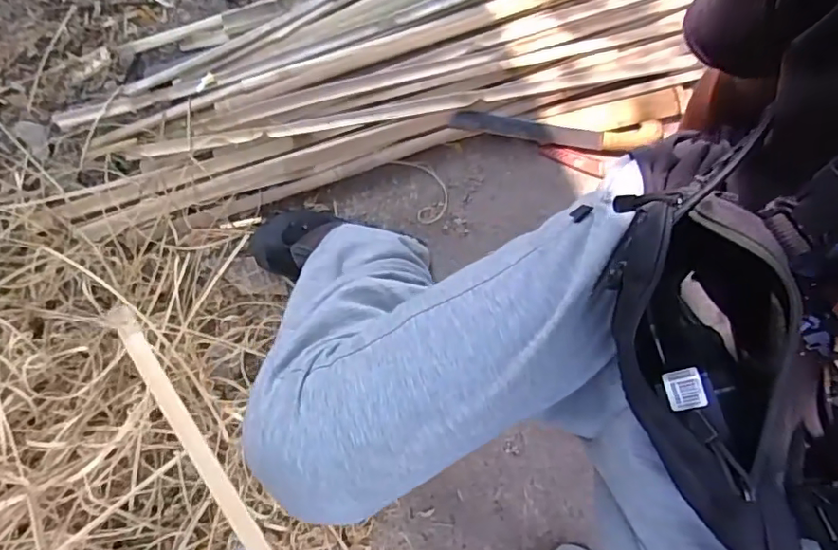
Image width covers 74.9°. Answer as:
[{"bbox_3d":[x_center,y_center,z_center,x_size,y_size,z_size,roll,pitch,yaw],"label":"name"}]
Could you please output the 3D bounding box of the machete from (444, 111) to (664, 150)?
[{"bbox_3d":[0.212,-0.223,0.852,0.320,0.017,0.046,3,78,-1],"label":"machete"}]

